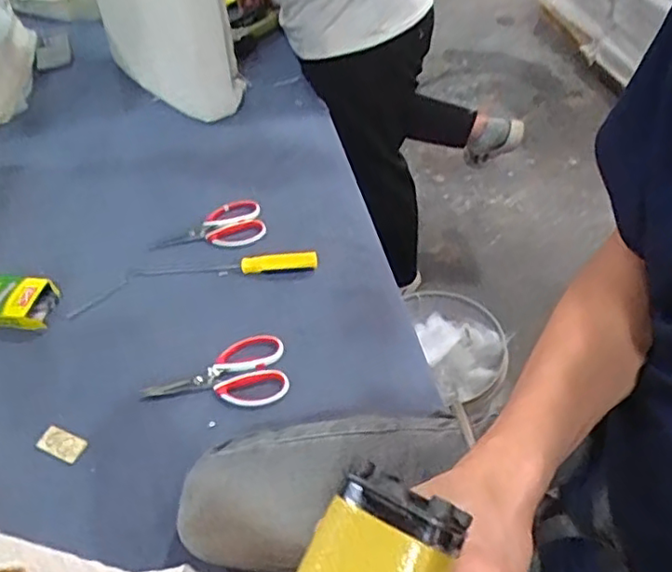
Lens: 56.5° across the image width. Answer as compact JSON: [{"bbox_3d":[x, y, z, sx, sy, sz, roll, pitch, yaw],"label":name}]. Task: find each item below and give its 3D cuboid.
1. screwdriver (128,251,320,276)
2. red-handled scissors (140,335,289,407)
[{"bbox_3d":[-0.169,-0.033,0.955,0.280,0.035,0.034,0,48,7],"label":"screwdriver"},{"bbox_3d":[-0.151,0.132,0.818,0.187,0.027,0.094,-23,50,-13],"label":"red-handled scissors"}]

